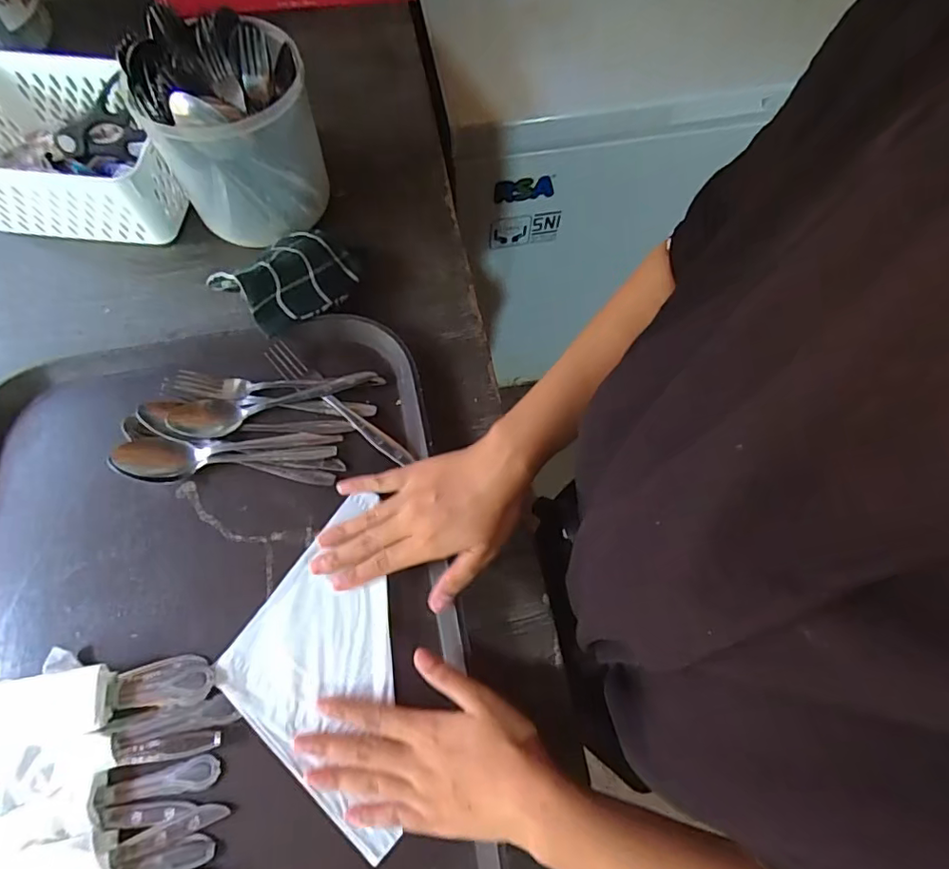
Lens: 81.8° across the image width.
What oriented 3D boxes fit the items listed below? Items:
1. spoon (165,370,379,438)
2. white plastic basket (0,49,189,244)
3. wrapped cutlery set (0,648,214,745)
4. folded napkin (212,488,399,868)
[{"bbox_3d":[-0.165,-0.028,0.460,0.166,0.028,0.036,-13,70,-8],"label":"spoon"},{"bbox_3d":[-0.372,-0.263,0.513,0.195,0.092,0.133,4,69,-1],"label":"white plastic basket"},{"bbox_3d":[-0.276,0.177,0.374,0.178,0.034,0.050,-7,69,-5],"label":"wrapped cutlery set"},{"bbox_3d":[-0.120,0.171,0.398,0.117,0.011,0.231,-6,69,-5],"label":"folded napkin"}]

